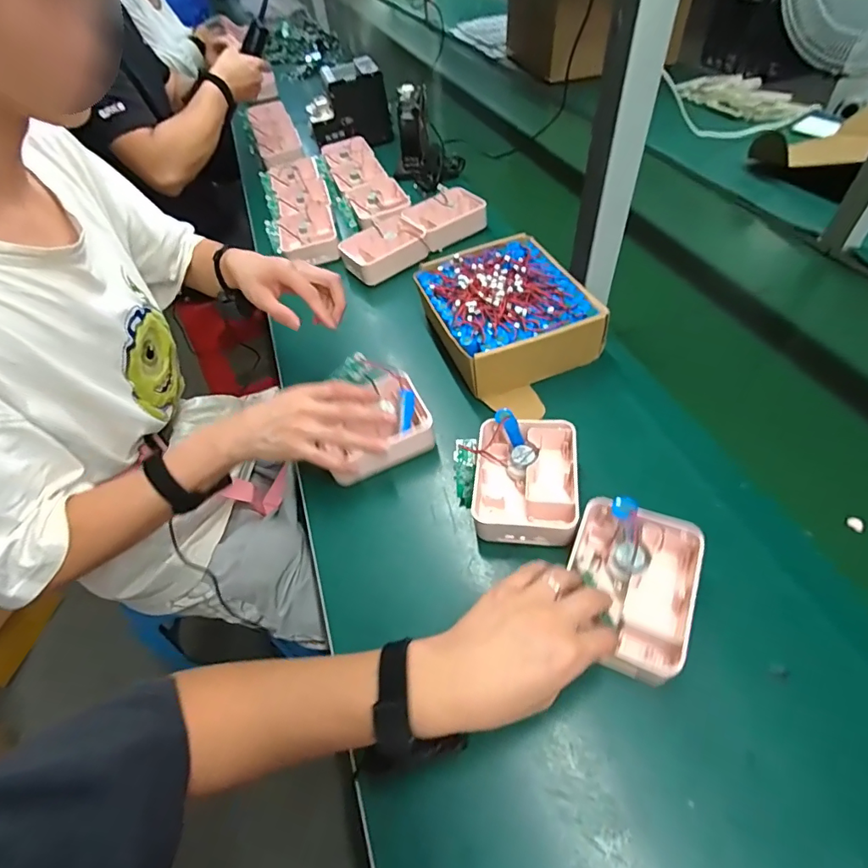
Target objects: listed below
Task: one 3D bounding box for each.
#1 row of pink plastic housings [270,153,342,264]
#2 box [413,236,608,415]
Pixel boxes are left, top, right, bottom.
[{"bbox_3d":[-0.260,-0.450,0.948,0.103,0.041,0.373,-16,50,-6],"label":"row of pink plastic housings"},{"bbox_3d":[0.095,-0.158,0.638,0.185,0.088,0.248,-20,51,-9],"label":"box"}]

